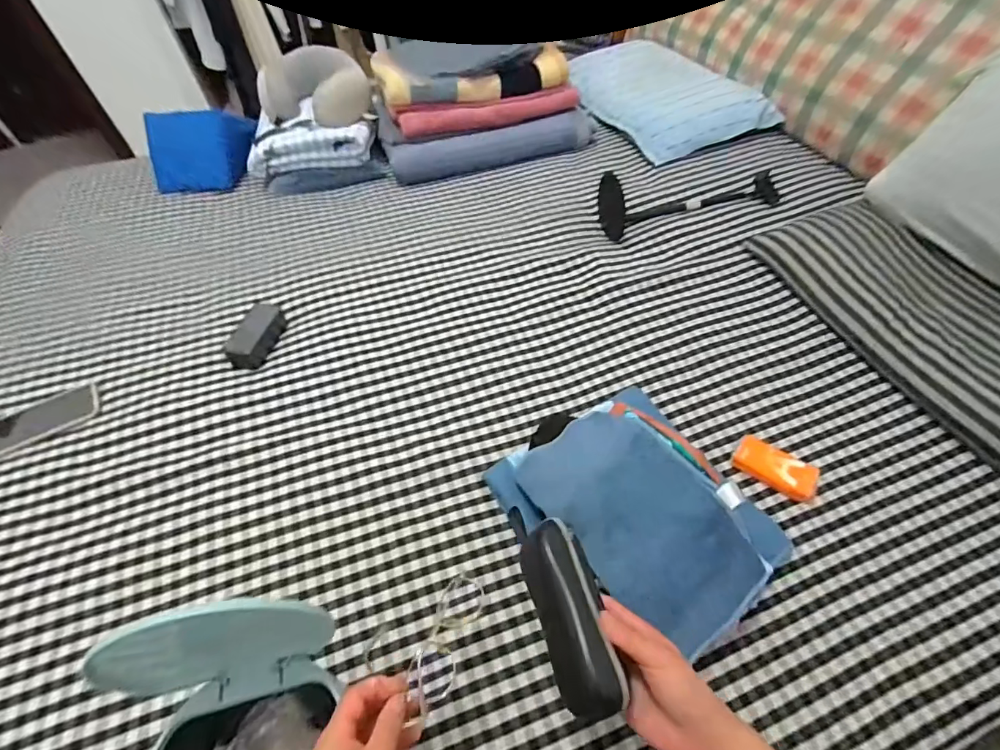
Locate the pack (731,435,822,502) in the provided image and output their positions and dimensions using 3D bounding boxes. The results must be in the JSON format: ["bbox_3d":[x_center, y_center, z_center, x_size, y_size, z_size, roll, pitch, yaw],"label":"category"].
[{"bbox_3d":[0.423,0.141,0.699,0.115,0.023,0.062,30,59,21],"label":"pack"}]

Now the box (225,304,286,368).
[{"bbox_3d":[-0.454,-0.070,0.857,0.058,0.049,0.138,10,54,8],"label":"box"}]

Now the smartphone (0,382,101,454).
[{"bbox_3d":[-0.771,0.071,0.771,0.170,0.005,0.081,-25,57,-18],"label":"smartphone"}]

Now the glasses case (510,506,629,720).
[{"bbox_3d":[0.065,0.209,0.428,0.066,0.050,0.175,-31,59,18],"label":"glasses case"}]

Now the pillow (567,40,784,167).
[{"bbox_3d":[0.470,-0.833,1.347,0.390,0.088,0.660,-19,54,-12],"label":"pillow"}]

